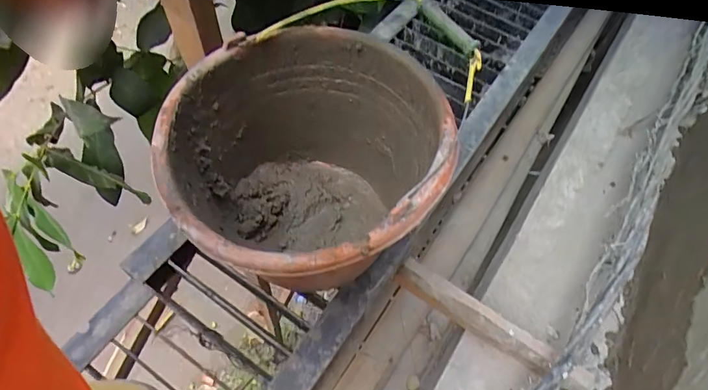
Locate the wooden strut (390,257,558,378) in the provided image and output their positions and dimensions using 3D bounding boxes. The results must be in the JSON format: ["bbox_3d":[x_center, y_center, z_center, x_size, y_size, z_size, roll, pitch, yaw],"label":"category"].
[{"bbox_3d":[0.165,0.170,0.634,0.229,0.056,0.035,31,62,15],"label":"wooden strut"}]

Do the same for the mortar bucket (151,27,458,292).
[{"bbox_3d":[-0.045,-0.022,0.499,0.258,0.211,0.291,0,58,-3],"label":"mortar bucket"}]

